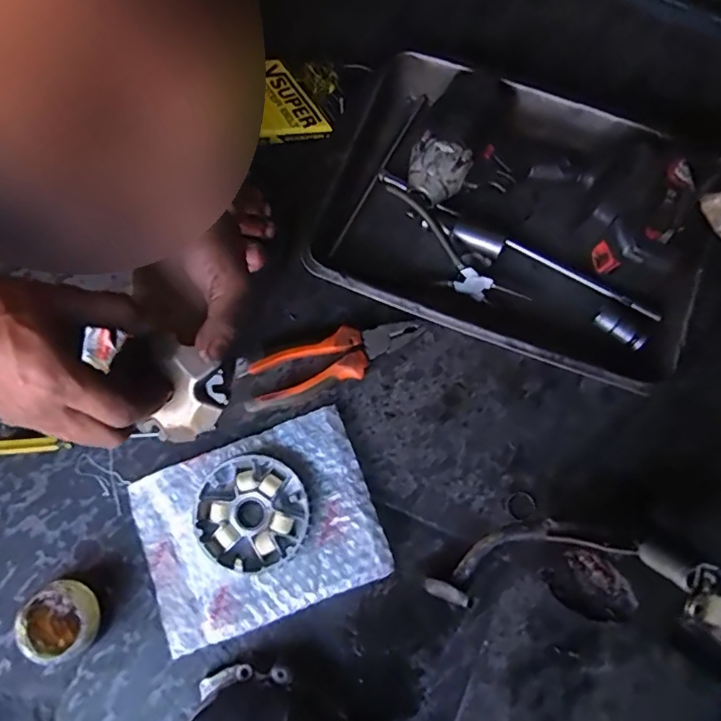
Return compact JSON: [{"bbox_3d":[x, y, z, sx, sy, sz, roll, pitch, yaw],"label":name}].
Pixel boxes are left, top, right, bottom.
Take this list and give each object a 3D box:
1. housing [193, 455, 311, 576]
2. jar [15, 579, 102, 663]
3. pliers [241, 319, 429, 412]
[{"bbox_3d":[-0.092,0.129,0.461,0.091,0.024,0.091,0,78,0],"label":"housing"},{"bbox_3d":[-0.241,0.211,0.444,0.059,0.038,0.056,0,78,0],"label":"jar"},{"bbox_3d":[-0.026,-0.001,0.495,0.166,0.025,0.045,-19,79,-4],"label":"pliers"}]

